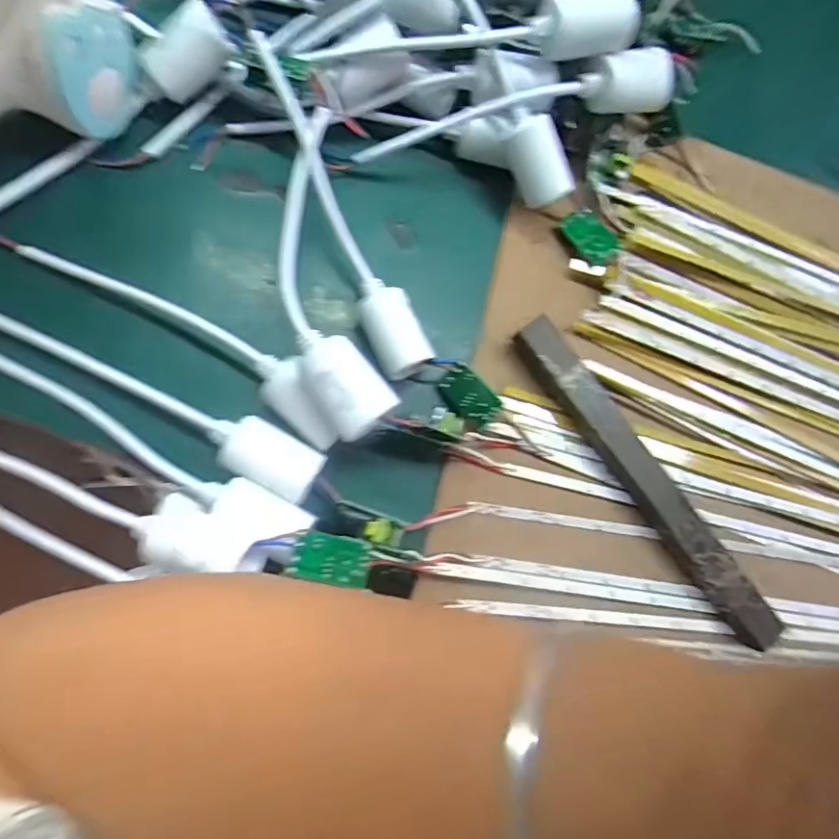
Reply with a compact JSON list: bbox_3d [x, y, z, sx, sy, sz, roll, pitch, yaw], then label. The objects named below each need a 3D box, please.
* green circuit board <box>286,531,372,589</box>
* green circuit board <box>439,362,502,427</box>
[{"bbox_3d":[-0.040,0.064,0.249,0.036,0.004,0.020,16,73,-19],"label":"green circuit board"},{"bbox_3d":[0.026,-0.012,0.292,0.022,0.004,0.035,-48,67,14],"label":"green circuit board"}]

